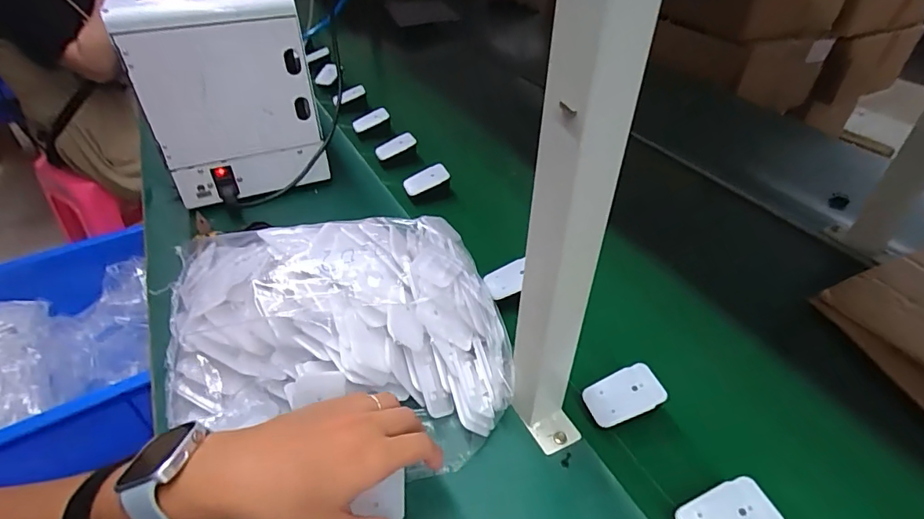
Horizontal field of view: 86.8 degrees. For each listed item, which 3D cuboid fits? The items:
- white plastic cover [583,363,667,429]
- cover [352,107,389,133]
[{"bbox_3d":[0.150,0.126,0.453,0.070,0.005,0.042,-25,52,-3],"label":"white plastic cover"},{"bbox_3d":[-0.171,-0.260,0.911,0.074,0.025,0.016,-21,36,20],"label":"cover"}]

